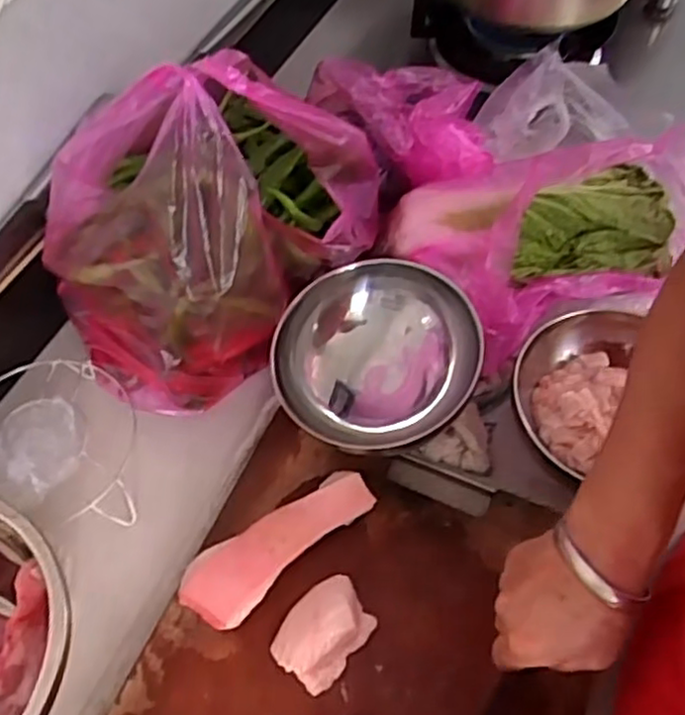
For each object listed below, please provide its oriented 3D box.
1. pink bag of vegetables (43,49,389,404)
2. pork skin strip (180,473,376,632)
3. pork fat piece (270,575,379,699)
[{"bbox_3d":[-0.097,-0.112,0.551,0.264,0.232,0.156,-36,64,-20],"label":"pink bag of vegetables"},{"bbox_3d":[-0.048,0.142,0.528,0.153,0.030,0.051,-37,64,-21],"label":"pork skin strip"},{"bbox_3d":[-0.013,0.196,0.498,0.052,0.034,0.073,36,65,21],"label":"pork fat piece"}]

